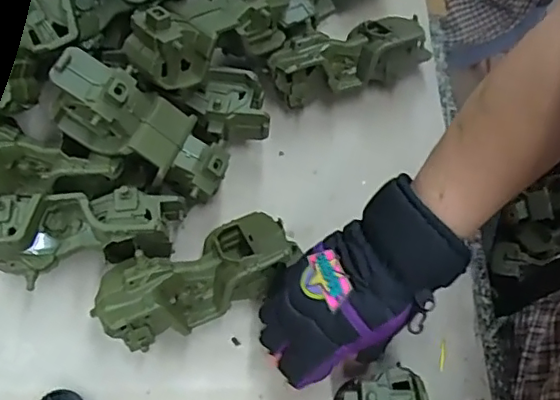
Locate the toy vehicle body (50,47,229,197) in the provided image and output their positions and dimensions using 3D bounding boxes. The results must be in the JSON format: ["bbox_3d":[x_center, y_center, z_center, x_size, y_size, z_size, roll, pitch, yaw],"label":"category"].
[{"bbox_3d":[-0.129,-0.071,0.527,0.172,0.055,0.071,31,64,-21],"label":"toy vehicle body"}]

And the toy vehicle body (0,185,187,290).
[{"bbox_3d":[-0.184,0.035,0.525,0.180,0.071,0.084,0,65,-2],"label":"toy vehicle body"}]

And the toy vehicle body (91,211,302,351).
[{"bbox_3d":[-0.073,0.073,0.512,0.178,0.073,0.076,-24,68,-13],"label":"toy vehicle body"}]

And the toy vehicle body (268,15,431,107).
[{"bbox_3d":[0.078,-0.160,0.630,0.185,0.070,0.073,-23,68,-12],"label":"toy vehicle body"}]

